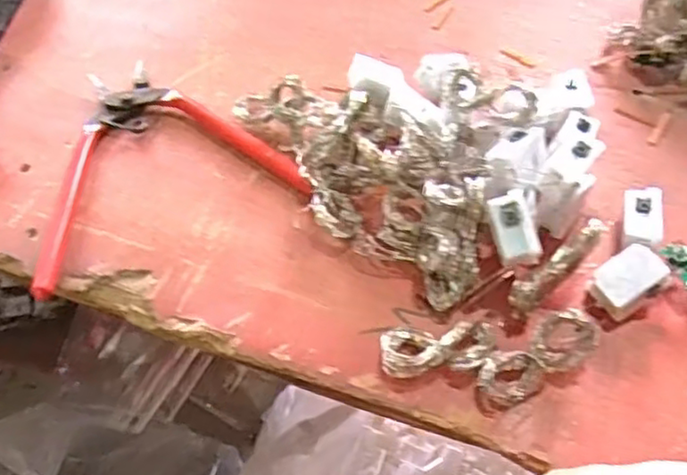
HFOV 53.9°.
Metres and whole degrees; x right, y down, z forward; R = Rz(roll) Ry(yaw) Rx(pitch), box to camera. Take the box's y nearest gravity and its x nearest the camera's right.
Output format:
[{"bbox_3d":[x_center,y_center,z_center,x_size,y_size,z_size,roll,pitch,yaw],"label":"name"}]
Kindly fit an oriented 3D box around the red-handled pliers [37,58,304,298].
[{"bbox_3d":[-0.102,-0.043,0.342,0.125,0.013,0.136,-24,53,-13],"label":"red-handled pliers"}]

